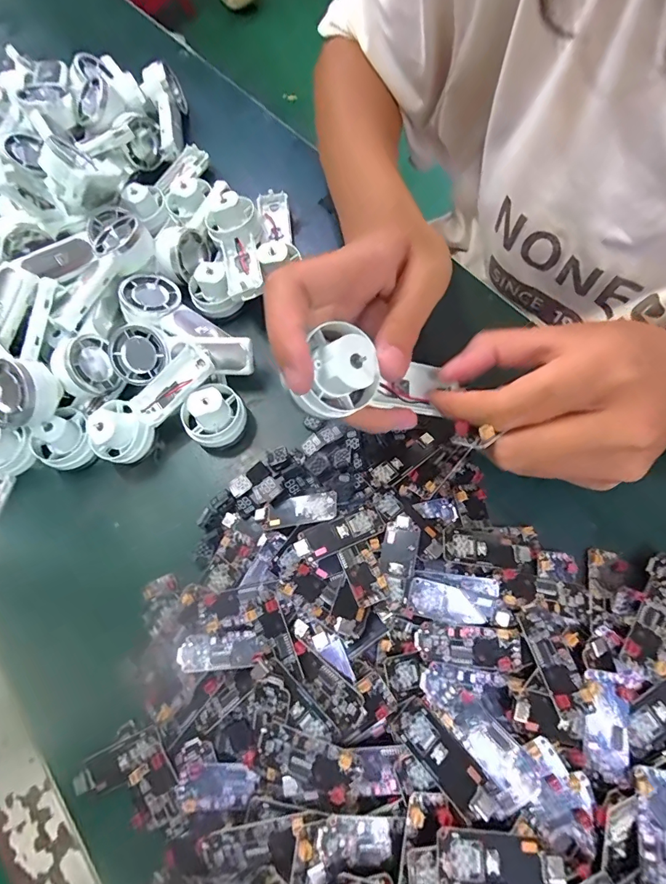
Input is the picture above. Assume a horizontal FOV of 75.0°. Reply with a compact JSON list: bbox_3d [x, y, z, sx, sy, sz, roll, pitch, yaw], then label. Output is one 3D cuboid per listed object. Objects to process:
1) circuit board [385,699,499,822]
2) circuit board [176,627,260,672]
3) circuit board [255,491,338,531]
[{"bbox_3d":[0.050,0.144,0.199,0.019,0.012,0.051,-40,73,-13],"label":"circuit board"},{"bbox_3d":[-0.062,0.112,0.234,0.044,0.004,0.019,-6,48,0],"label":"circuit board"},{"bbox_3d":[-0.022,0.042,0.261,0.051,0.005,0.018,-13,68,13],"label":"circuit board"}]

